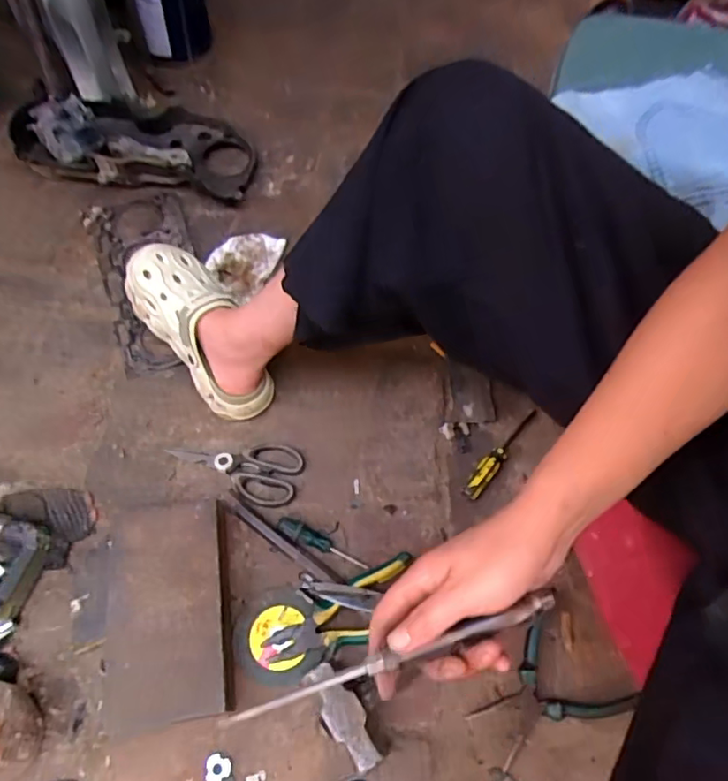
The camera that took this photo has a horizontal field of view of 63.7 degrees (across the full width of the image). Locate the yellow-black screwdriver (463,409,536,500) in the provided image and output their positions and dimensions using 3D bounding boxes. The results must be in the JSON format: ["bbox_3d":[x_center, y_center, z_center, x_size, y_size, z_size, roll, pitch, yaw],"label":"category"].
[{"bbox_3d":[0.173,0.079,0.754,0.024,0.021,0.155,32,65,17],"label":"yellow-black screwdriver"}]

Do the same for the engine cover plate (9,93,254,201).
[{"bbox_3d":[-0.376,-0.416,0.973,0.387,0.085,0.168,10,61,5],"label":"engine cover plate"}]

